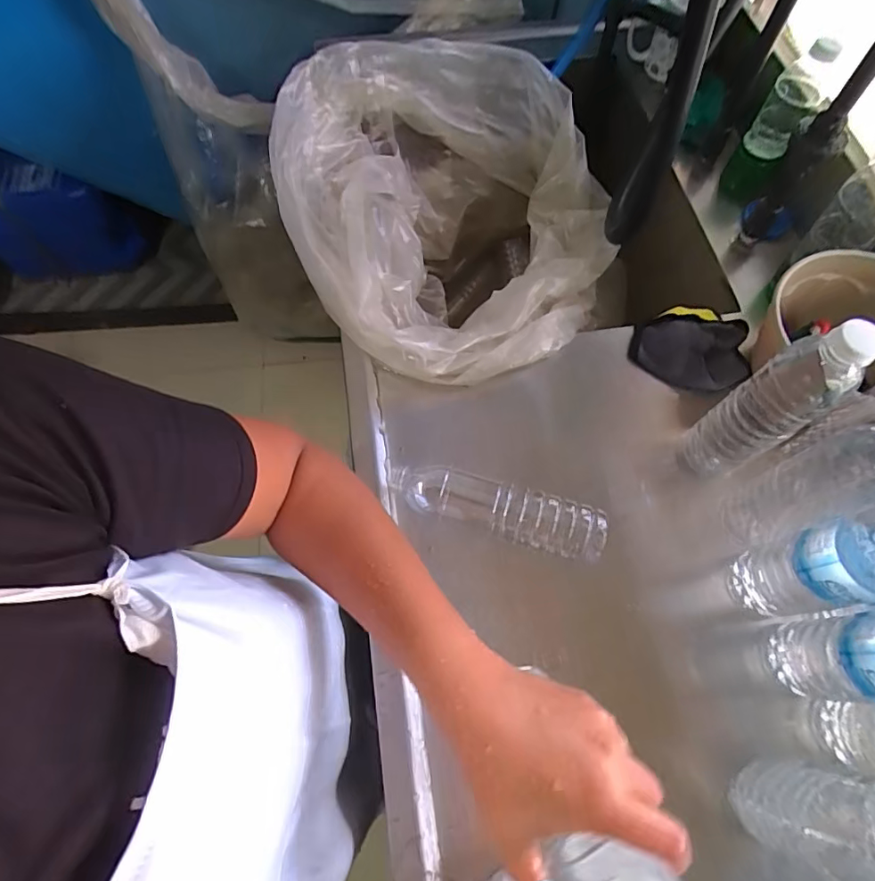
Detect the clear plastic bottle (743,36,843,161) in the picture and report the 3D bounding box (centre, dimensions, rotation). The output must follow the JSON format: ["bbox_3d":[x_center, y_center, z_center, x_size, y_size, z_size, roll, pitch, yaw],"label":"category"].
[{"bbox_3d":[0.420,-0.398,0.603,0.055,0.111,0.048,32,70,12],"label":"clear plastic bottle"}]

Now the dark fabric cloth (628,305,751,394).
[{"bbox_3d":[0.293,-0.110,0.585,0.127,0.041,0.110,19,67,7],"label":"dark fabric cloth"}]

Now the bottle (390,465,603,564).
[{"bbox_3d":[0.055,0.064,0.491,0.203,0.048,0.048,18,67,6],"label":"bottle"}]

